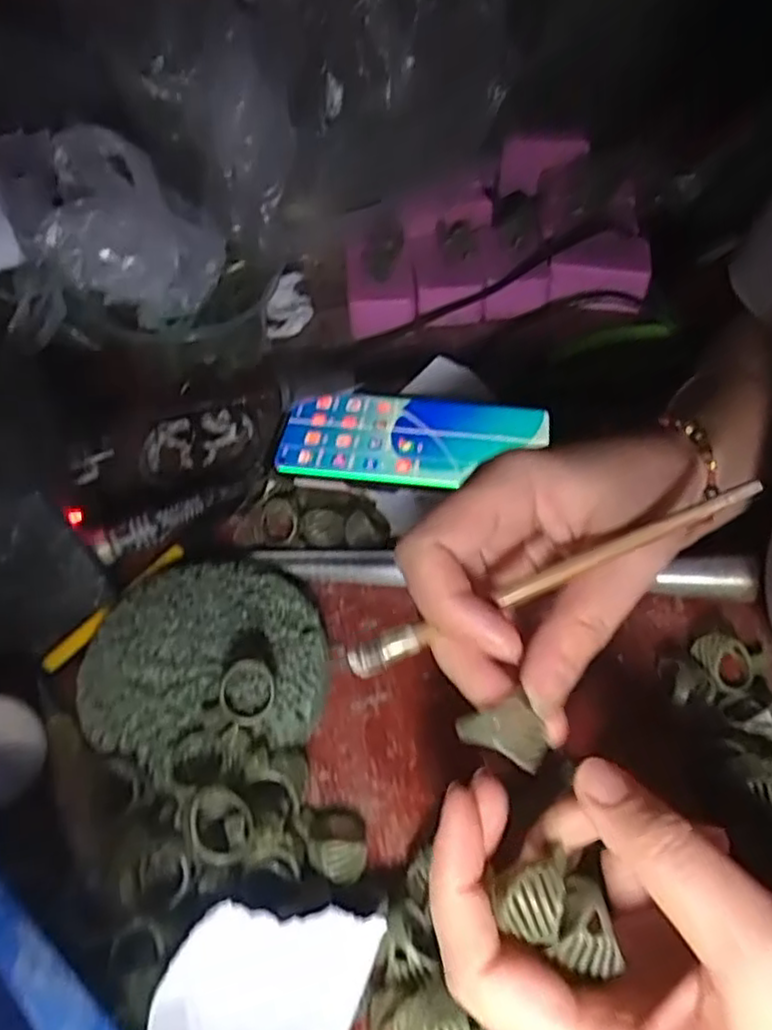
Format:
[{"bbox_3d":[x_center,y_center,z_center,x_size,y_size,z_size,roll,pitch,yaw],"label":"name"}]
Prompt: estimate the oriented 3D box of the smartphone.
[{"bbox_3d":[0.015,-0.048,0.403,0.151,0.009,0.074,3,49,3],"label":"smartphone"}]

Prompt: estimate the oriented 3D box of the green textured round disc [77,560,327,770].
[{"bbox_3d":[-0.079,0.062,0.309,0.100,0.020,0.090,-10,50,-8],"label":"green textured round disc"}]

